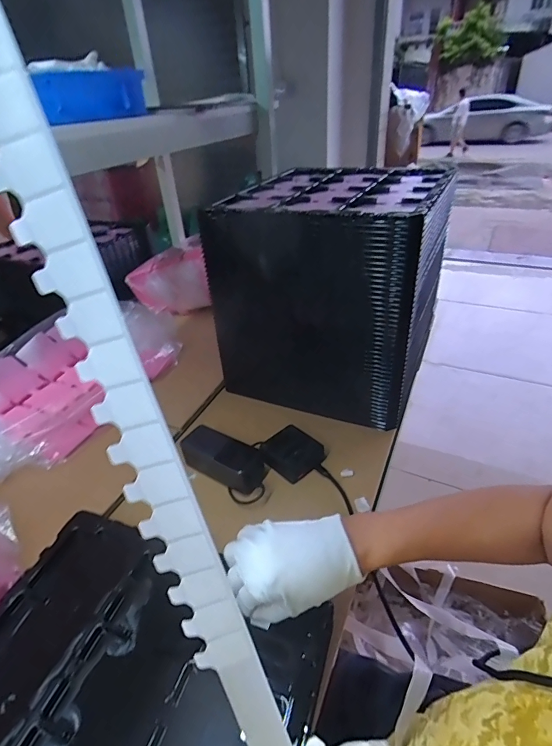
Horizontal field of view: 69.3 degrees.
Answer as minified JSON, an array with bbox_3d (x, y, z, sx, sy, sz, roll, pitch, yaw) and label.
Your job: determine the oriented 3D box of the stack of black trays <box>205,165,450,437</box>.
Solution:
[{"bbox_3d":[0.115,-0.161,0.759,0.335,0.345,0.329,15,40,25],"label":"stack of black trays"}]

